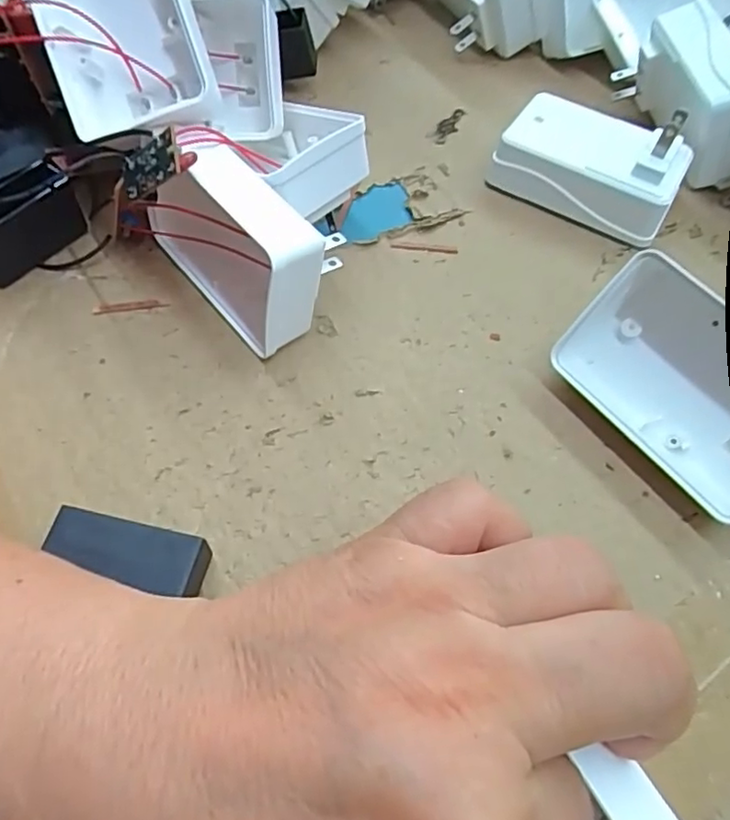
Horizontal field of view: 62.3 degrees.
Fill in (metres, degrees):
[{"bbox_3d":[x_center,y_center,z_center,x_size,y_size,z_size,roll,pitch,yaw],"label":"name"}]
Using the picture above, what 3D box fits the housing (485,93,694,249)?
[{"bbox_3d":[0.111,-0.122,0.297,0.086,0.039,0.055,30,62,14],"label":"housing"}]

